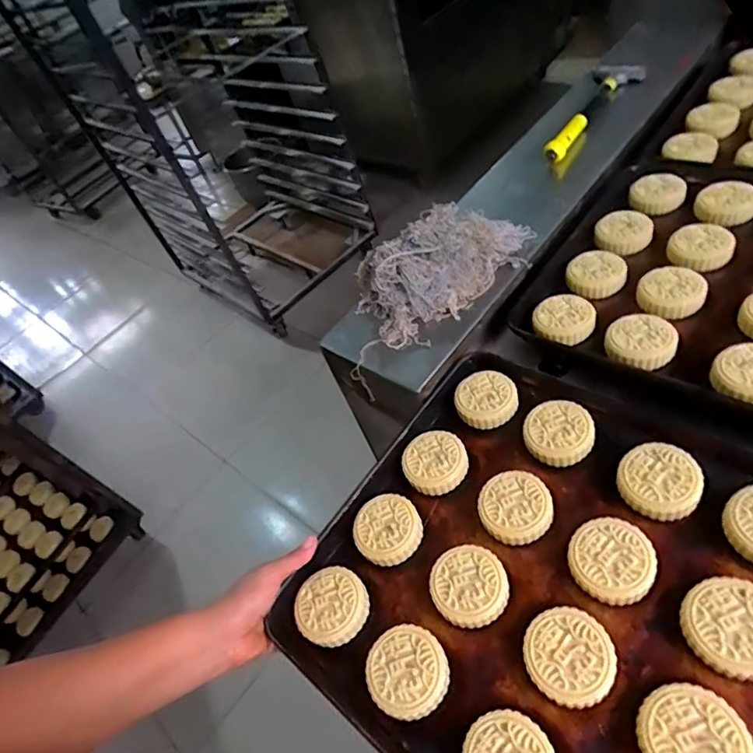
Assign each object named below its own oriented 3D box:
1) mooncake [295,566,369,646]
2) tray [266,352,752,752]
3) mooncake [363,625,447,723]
[{"bbox_3d":[-0.043,0.230,0.511,0.069,0.026,0.067,-23,52,4],"label":"mooncake"},{"bbox_3d":[0.223,0.216,0.422,0.579,0.033,0.393,26,65,35],"label":"tray"},{"bbox_3d":[0.028,0.267,0.463,0.072,0.025,0.071,-33,49,-7],"label":"mooncake"}]

